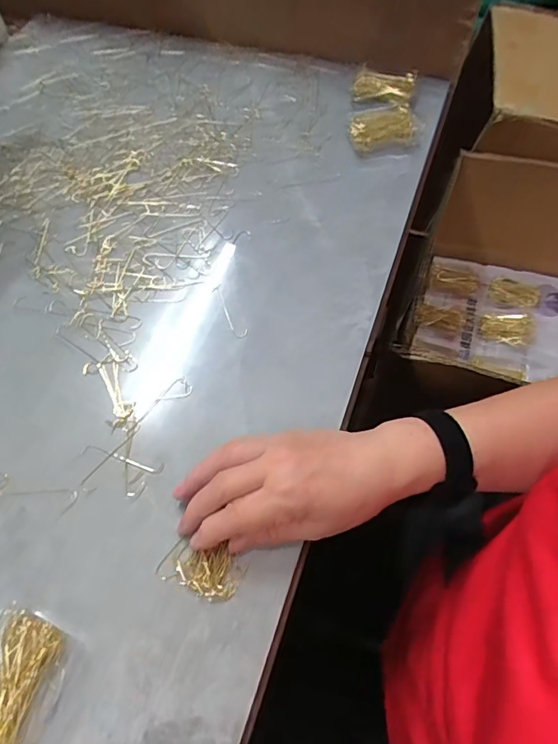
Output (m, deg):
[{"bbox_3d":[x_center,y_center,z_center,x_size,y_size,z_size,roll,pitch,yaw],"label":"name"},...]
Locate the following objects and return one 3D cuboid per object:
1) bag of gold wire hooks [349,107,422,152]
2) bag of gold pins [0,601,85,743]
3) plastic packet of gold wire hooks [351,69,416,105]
[{"bbox_3d":[0.117,-0.268,0.535,0.075,0.026,0.039,-15,61,-6],"label":"bag of gold wire hooks"},{"bbox_3d":[-0.164,0.188,0.291,0.059,0.019,0.076,22,64,13],"label":"bag of gold pins"},{"bbox_3d":[0.116,-0.322,0.547,0.066,0.024,0.031,16,62,10],"label":"plastic packet of gold wire hooks"}]

